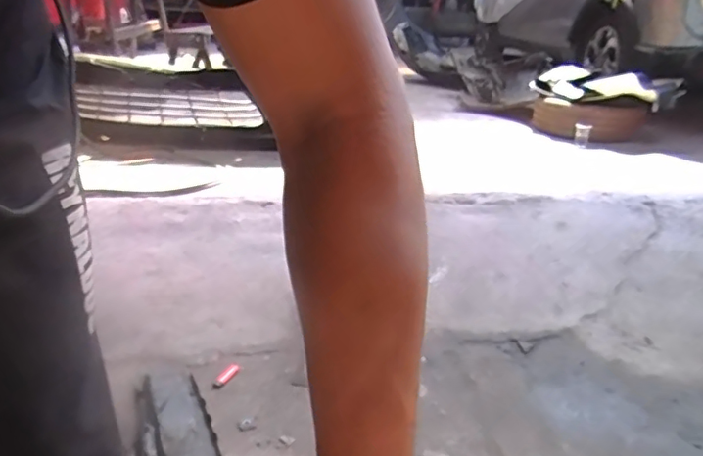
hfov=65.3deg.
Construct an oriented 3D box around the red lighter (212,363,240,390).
[{"bbox_3d":[-0.298,0.349,1.293,0.030,0.011,0.088,13,26,23],"label":"red lighter"}]

